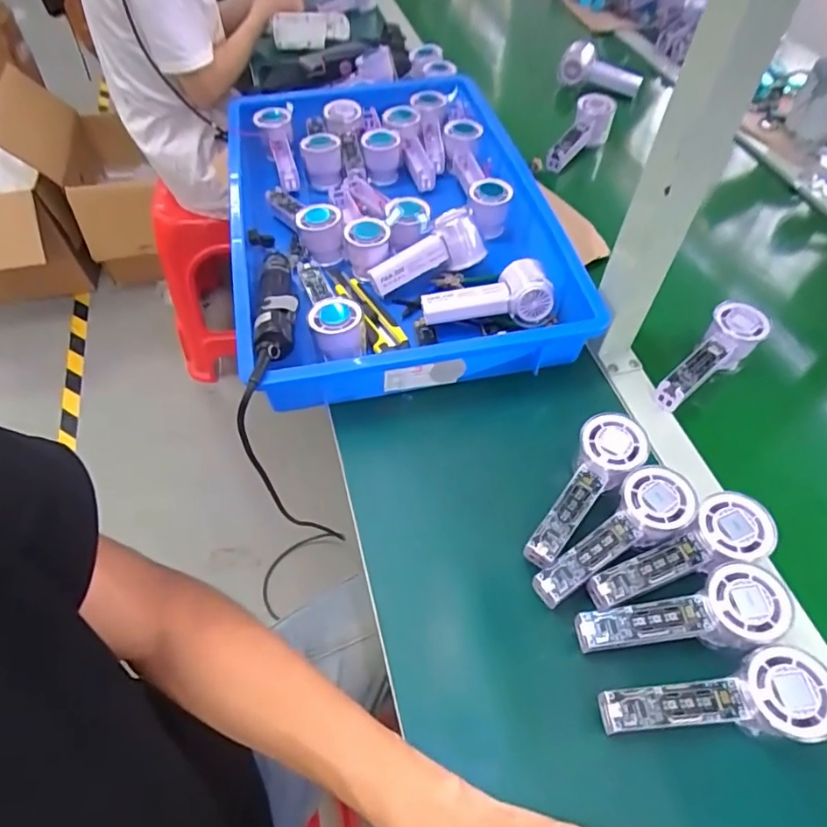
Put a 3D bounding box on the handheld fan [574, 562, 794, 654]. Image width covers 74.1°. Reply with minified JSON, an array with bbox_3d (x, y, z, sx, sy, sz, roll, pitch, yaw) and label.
[{"bbox_3d":[0.201,0.156,0.415,0.150,0.033,0.052,-13,54,6],"label":"handheld fan"}]

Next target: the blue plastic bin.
[{"bbox_3d":[-0.035,-0.281,0.738,0.379,0.084,0.618,-9,55,-8],"label":"blue plastic bin"}]

